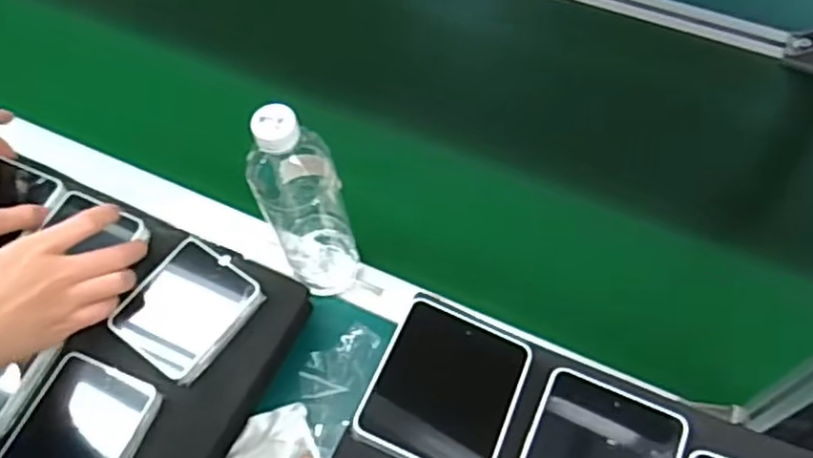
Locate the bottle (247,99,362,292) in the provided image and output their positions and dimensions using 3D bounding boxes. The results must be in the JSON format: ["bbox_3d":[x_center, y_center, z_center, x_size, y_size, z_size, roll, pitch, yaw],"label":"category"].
[{"bbox_3d":[-0.083,-0.019,0.572,0.062,0.238,0.065,-15,60,-7],"label":"bottle"}]

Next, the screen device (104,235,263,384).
[{"bbox_3d":[-0.178,0.065,0.570,0.089,0.014,0.100,32,65,19],"label":"screen device"}]

